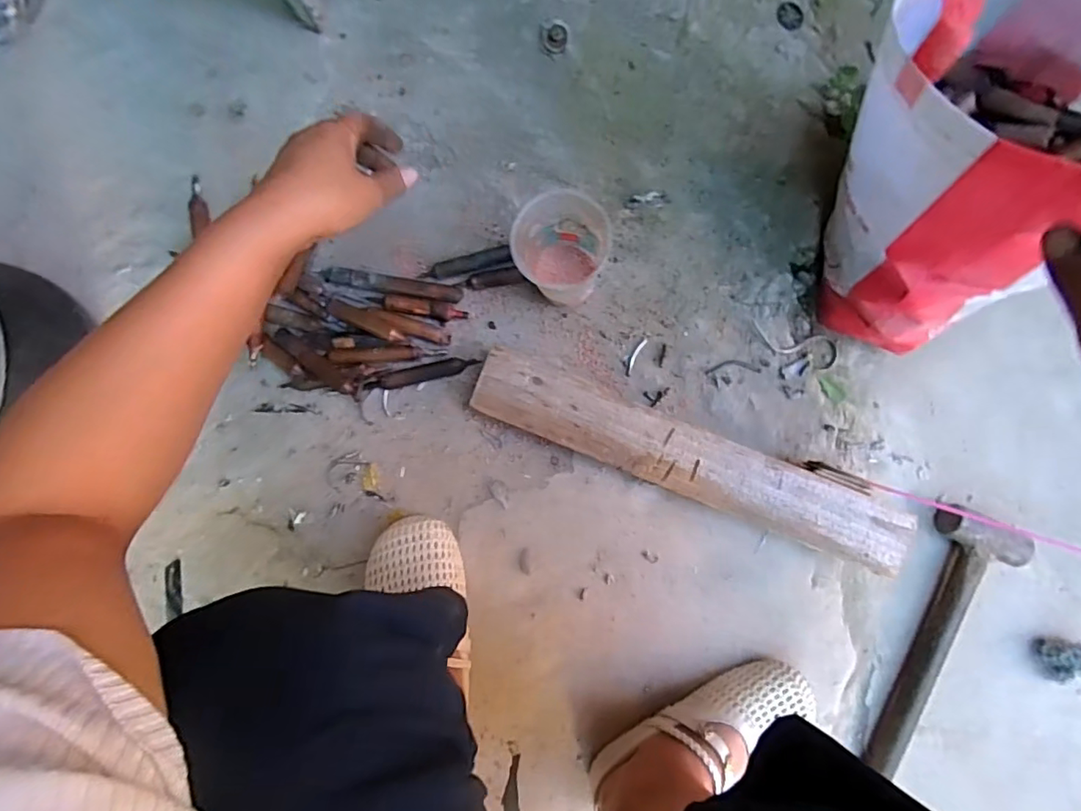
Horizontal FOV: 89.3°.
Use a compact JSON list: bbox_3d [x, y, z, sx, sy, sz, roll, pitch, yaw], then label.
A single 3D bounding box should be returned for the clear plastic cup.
[{"bbox_3d":[0.022,-0.151,0.546,0.089,0.130,0.083,0,91,-1],"label":"clear plastic cup"}]

